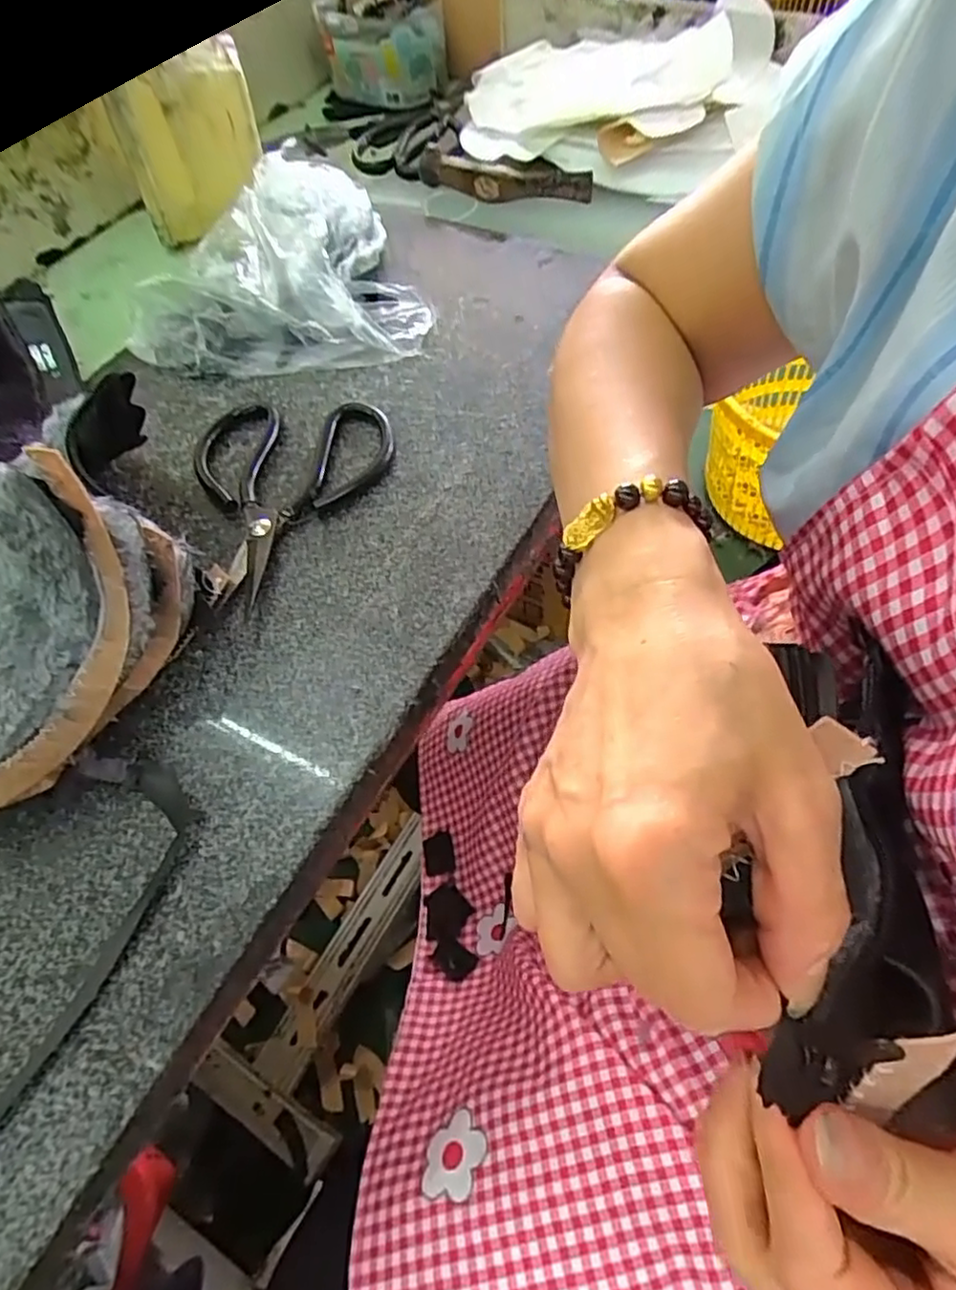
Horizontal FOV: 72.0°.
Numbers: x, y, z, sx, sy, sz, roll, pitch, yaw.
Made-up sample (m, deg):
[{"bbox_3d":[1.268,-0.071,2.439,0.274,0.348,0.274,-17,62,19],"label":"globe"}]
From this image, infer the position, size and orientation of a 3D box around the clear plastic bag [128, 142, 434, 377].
[{"bbox_3d":[-0.136,-0.268,0.458,0.200,0.056,0.159,-1,59,3],"label":"clear plastic bag"}]

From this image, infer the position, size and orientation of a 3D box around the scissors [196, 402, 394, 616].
[{"bbox_3d":[-0.124,-0.105,0.385,0.105,0.015,0.147,26,64,19],"label":"scissors"}]

